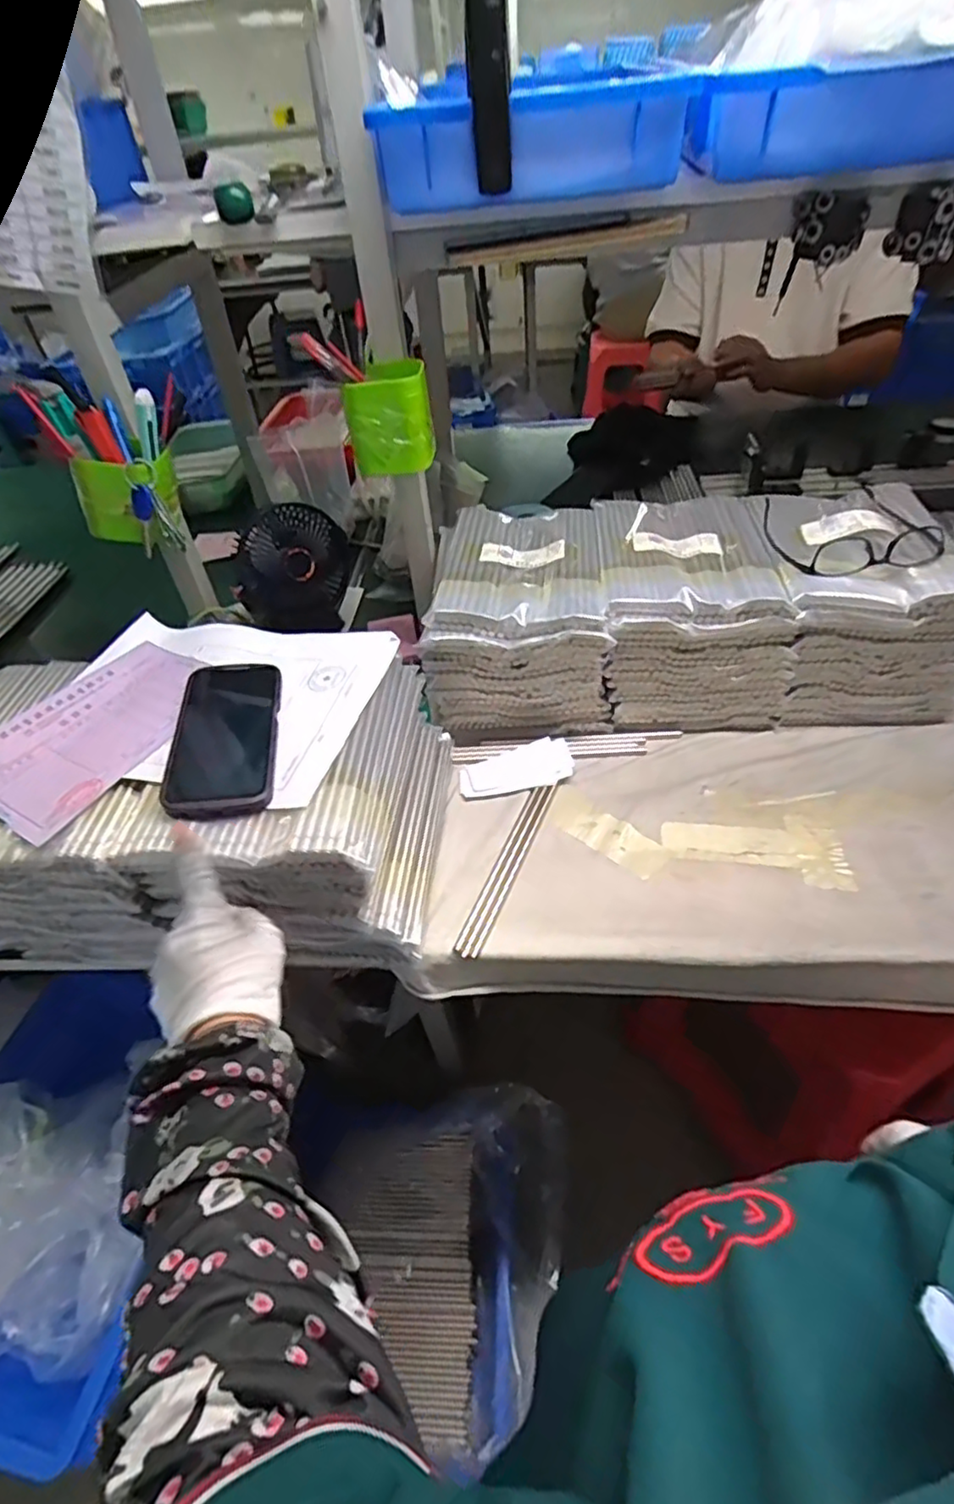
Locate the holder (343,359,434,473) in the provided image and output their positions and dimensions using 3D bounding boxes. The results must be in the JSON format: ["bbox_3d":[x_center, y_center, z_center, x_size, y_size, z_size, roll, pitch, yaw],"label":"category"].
[{"bbox_3d":[-0.081,-0.318,0.630,0.078,0.081,0.072,-8,44,-1],"label":"holder"}]

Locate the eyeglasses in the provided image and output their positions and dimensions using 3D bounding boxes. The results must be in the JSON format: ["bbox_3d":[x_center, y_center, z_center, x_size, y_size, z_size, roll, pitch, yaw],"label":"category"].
[{"bbox_3d":[0.397,-0.244,0.705,0.155,0.035,0.169,-4,44,4],"label":"eyeglasses"}]

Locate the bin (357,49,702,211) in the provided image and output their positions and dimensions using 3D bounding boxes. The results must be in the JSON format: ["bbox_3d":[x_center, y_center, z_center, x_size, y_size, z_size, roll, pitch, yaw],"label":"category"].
[{"bbox_3d":[0.039,-0.458,0.493,0.230,0.073,0.099,-6,44,1],"label":"bin"}]

